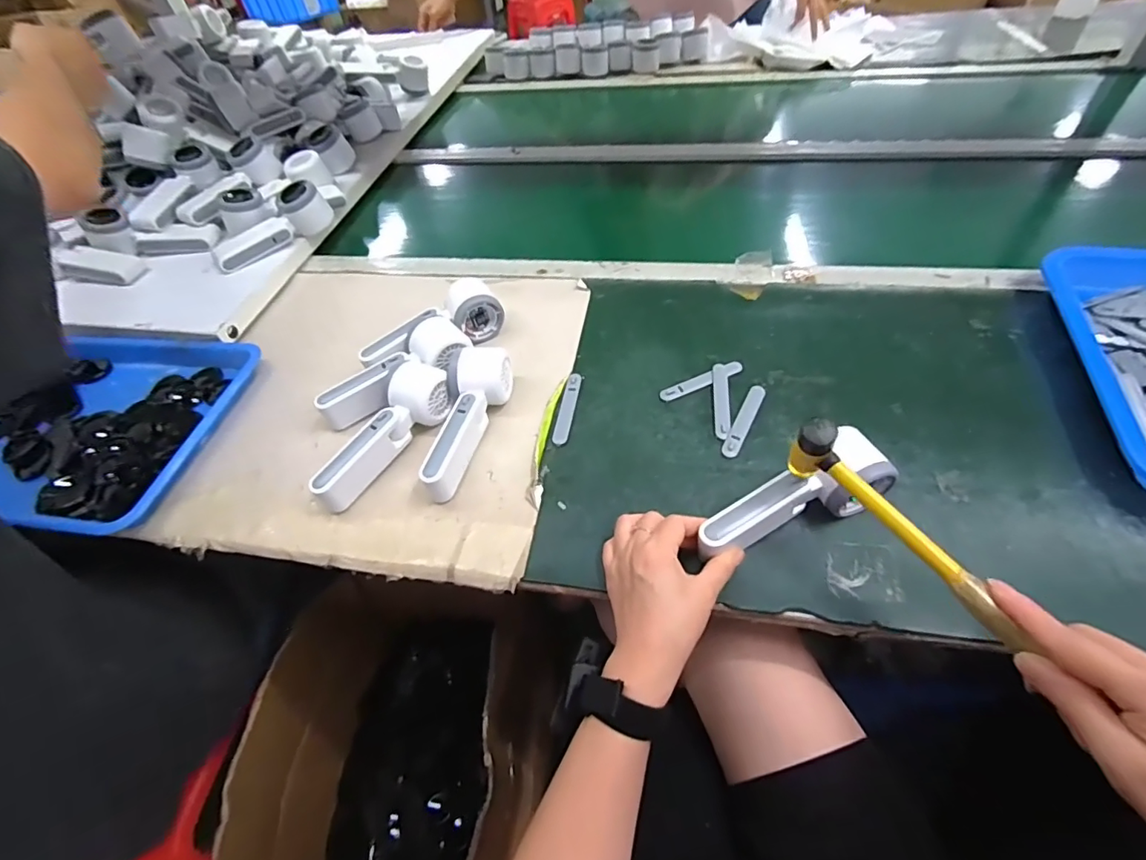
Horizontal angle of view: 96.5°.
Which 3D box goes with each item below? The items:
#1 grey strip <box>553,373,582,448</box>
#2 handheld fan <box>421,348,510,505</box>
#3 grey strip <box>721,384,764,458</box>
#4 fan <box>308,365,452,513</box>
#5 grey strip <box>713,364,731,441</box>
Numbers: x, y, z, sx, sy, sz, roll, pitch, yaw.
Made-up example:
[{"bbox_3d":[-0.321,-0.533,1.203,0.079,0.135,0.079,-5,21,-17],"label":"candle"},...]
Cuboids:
[{"bbox_3d":[-0.006,-0.024,0.535,0.016,0.004,0.096,5,52,10],"label":"grey strip"},{"bbox_3d":[-0.102,-0.008,0.497,0.055,0.049,0.158,2,52,8],"label":"handheld fan"},{"bbox_3d":[0.169,-0.011,0.503,0.015,0.004,0.095,22,57,22],"label":"grey strip"},{"bbox_3d":[-0.187,0.000,0.500,0.057,0.050,0.162,31,61,27],"label":"fan"},{"bbox_3d":[0.150,-0.031,0.515,0.015,0.006,0.092,2,52,8],"label":"grey strip"}]

